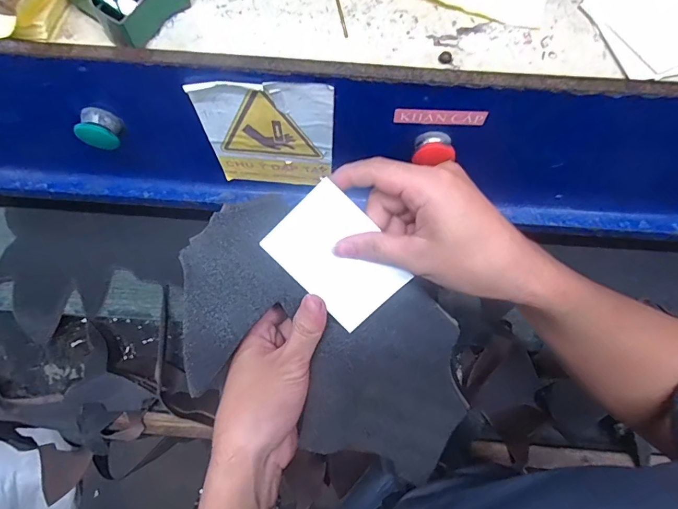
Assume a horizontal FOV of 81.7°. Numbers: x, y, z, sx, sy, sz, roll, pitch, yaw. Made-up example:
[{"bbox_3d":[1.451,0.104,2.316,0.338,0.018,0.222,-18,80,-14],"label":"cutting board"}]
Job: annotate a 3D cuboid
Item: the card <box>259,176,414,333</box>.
[{"bbox_3d":[0.000,0.002,0.302,0.071,0.005,0.100,-44,94,5],"label":"card"}]

